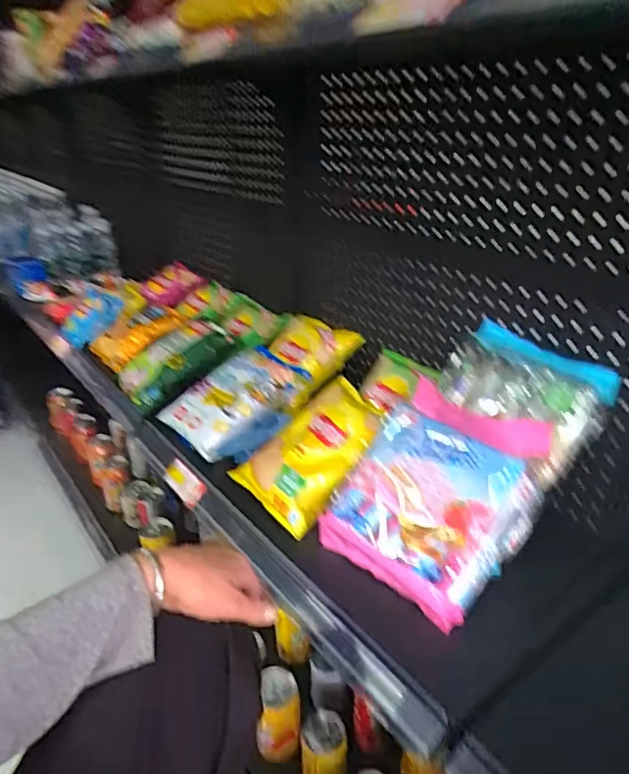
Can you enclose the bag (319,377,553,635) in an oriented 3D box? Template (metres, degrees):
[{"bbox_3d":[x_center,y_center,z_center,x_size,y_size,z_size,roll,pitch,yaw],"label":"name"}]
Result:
[{"bbox_3d":[0.137,0.124,0.656,0.199,0.059,0.241,20,75,37],"label":"bag"}]

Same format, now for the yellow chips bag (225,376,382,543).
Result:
[{"bbox_3d":[0.003,0.088,0.794,0.226,0.047,0.166,-46,35,-12],"label":"yellow chips bag"}]

